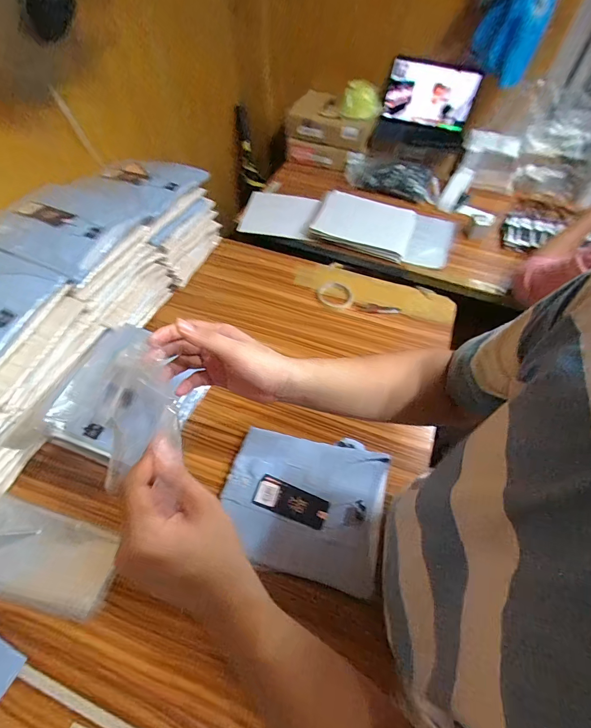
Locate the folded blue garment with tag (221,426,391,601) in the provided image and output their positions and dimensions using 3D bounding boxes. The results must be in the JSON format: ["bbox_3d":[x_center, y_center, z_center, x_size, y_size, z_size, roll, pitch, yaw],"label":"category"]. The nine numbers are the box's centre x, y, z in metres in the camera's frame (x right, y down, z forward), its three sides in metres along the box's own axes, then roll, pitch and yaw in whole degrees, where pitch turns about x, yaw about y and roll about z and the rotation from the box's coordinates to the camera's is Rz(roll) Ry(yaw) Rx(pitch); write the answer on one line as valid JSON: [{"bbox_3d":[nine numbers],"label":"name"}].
[{"bbox_3d":[0.014,0.218,0.593,0.255,0.035,0.230,13,55,8],"label":"folded blue garment with tag"}]

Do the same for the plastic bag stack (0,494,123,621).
[{"bbox_3d":[-0.388,0.286,0.538,0.230,0.026,0.118,13,55,8],"label":"plastic bag stack"}]

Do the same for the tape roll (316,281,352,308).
[{"bbox_3d":[0.098,-0.170,0.884,0.088,0.018,0.073,13,55,7],"label":"tape roll"}]

